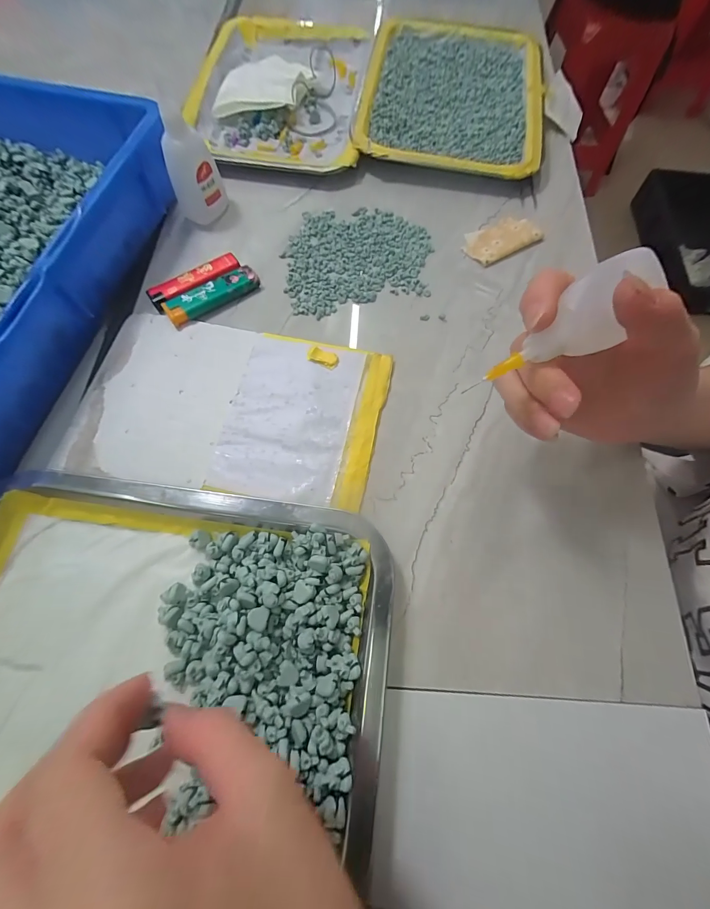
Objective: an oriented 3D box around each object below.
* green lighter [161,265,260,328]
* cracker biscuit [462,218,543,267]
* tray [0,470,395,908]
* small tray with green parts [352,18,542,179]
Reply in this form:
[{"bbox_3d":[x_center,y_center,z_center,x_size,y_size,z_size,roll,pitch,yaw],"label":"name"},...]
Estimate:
[{"bbox_3d":[-0.118,-0.133,0.294,0.078,0.011,0.022,-33,72,-13],"label":"green lighter"},{"bbox_3d":[0.133,-0.199,0.325,0.072,0.006,0.039,-29,71,-12],"label":"cracker biscuit"},{"bbox_3d":[-0.119,0.106,0.195,0.270,0.020,0.177,6,68,1],"label":"tray"},{"bbox_3d":[0.104,-0.388,0.383,0.184,0.025,0.252,10,70,1],"label":"small tray with green parts"}]

